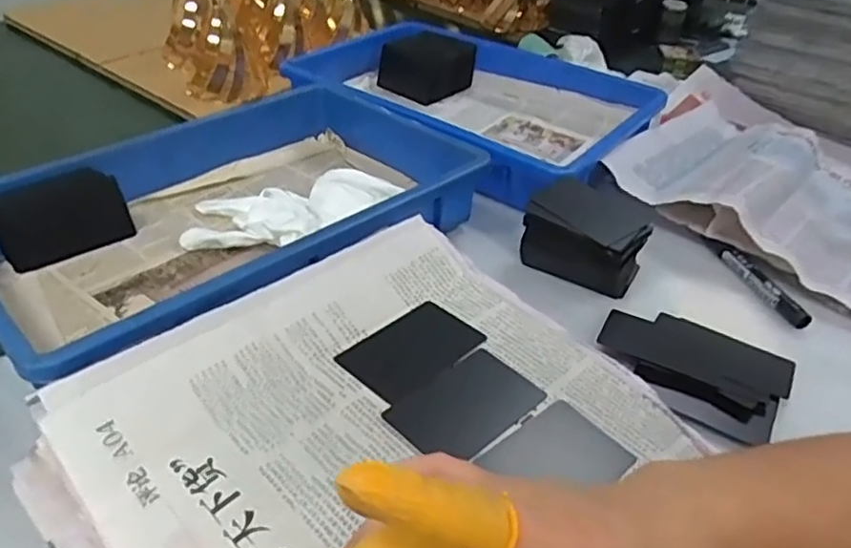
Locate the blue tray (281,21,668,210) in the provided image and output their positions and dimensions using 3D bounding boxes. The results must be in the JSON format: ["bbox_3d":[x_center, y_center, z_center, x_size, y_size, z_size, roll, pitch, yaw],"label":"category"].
[{"bbox_3d":[0.041,-0.183,0.727,0.370,0.076,0.258,27,43,25],"label":"blue tray"}]

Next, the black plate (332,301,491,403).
[{"bbox_3d":[-0.008,0.048,0.408,0.055,0.006,0.086,34,46,31],"label":"black plate"}]

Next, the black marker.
[{"bbox_3d":[0.271,0.005,0.537,0.014,0.021,0.114,-9,40,-18],"label":"black marker"}]

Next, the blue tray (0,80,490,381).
[{"bbox_3d":[-0.162,-0.050,0.527,0.258,0.076,0.364,33,45,31],"label":"blue tray"}]

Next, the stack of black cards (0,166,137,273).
[{"bbox_3d":[-0.293,-0.046,0.523,0.095,0.064,0.006,-27,13,-34],"label":"stack of black cards"}]

